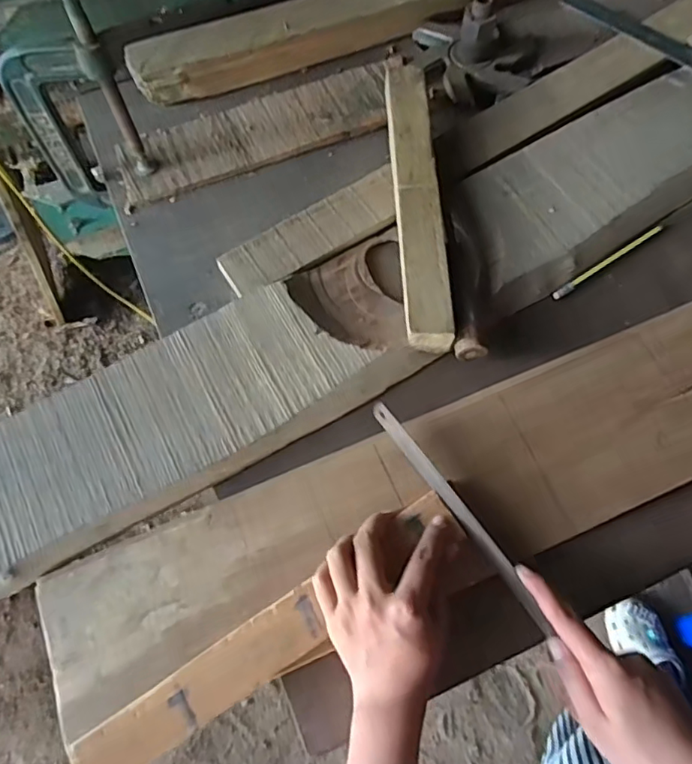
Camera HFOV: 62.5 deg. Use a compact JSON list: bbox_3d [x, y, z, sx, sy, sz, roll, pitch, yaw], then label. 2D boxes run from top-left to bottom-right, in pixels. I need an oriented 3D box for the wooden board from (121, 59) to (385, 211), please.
[{"bbox_3d":[-0.092,-0.270,0.610,0.298,0.009,0.089,-20,67,-9],"label":"wooden board"}]

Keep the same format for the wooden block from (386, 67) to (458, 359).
[{"bbox_3d":[0.065,-0.174,0.530,0.039,0.039,0.314,-2,70,-1],"label":"wooden block"}]

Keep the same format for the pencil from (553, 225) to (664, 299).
[{"bbox_3d":[0.250,-0.115,0.540,0.135,0.008,0.007,-33,73,-11],"label":"pencil"}]

